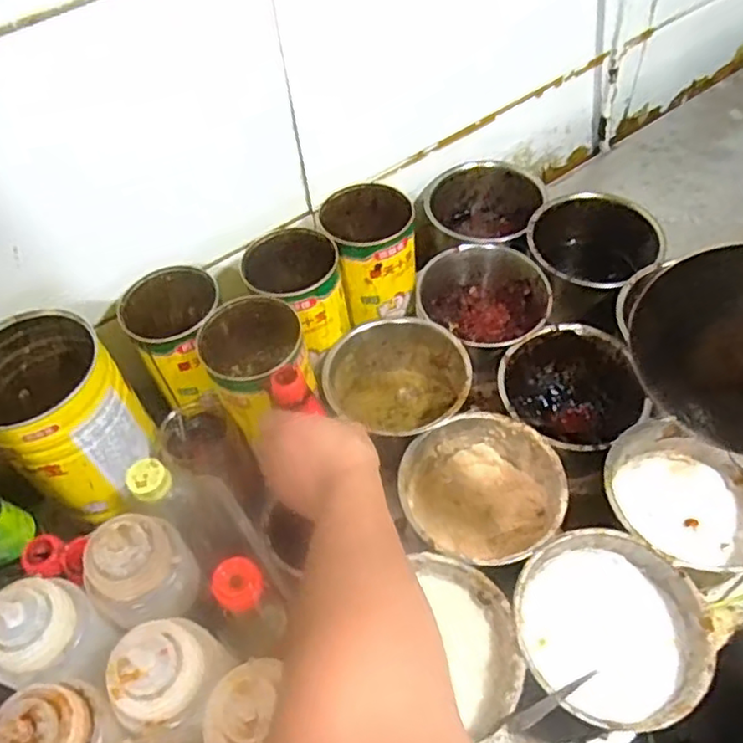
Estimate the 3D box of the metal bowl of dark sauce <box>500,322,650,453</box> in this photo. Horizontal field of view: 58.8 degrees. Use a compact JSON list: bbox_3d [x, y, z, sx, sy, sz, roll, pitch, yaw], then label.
[{"bbox_3d":[0.212,0.029,0.727,0.147,0.094,0.142,-2,54,3],"label":"metal bowl of dark sauce"}]

